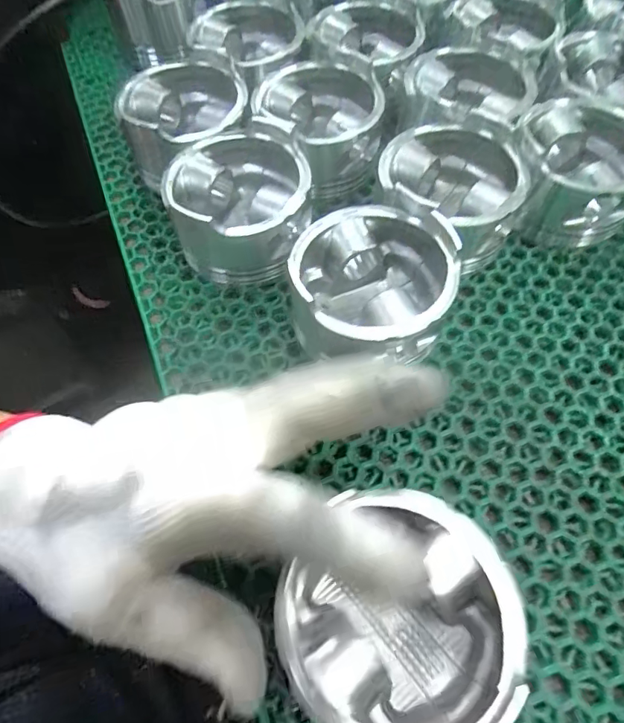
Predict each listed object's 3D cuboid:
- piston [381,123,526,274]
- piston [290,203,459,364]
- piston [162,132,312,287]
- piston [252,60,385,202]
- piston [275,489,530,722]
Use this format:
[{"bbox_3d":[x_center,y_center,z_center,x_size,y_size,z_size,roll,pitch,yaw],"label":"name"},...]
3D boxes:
[{"bbox_3d":[0.077,-0.091,0.273,0.078,0.053,0.078,-16,62,-7],"label":"piston"},{"bbox_3d":[0.033,-0.032,0.245,0.081,0.049,0.081,-6,61,-1],"label":"piston"},{"bbox_3d":[-0.039,-0.085,0.276,0.077,0.047,0.079,-1,61,1],"label":"piston"},{"bbox_3d":[0.006,-0.147,0.303,0.077,0.045,0.082,-1,61,1],"label":"piston"},{"bbox_3d":[0.035,0.095,0.170,0.088,0.043,0.078,40,70,20],"label":"piston"}]

